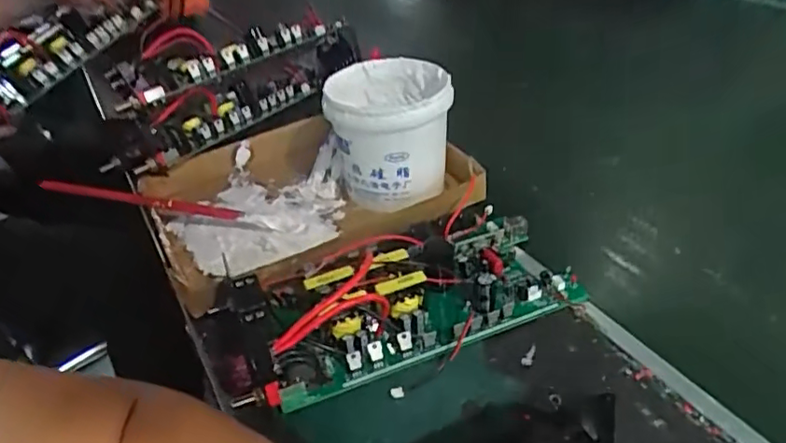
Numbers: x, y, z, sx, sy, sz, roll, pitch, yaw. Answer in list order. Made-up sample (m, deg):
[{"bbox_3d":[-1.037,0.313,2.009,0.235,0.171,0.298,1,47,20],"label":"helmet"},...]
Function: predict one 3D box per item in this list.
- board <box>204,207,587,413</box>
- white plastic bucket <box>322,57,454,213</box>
[{"bbox_3d":[0.000,0.053,0.481,0.286,0.059,0.148,-20,38,-18],"label":"board"},{"bbox_3d":[-0.001,-0.090,0.615,0.118,0.115,0.137,-5,36,2],"label":"white plastic bucket"}]

